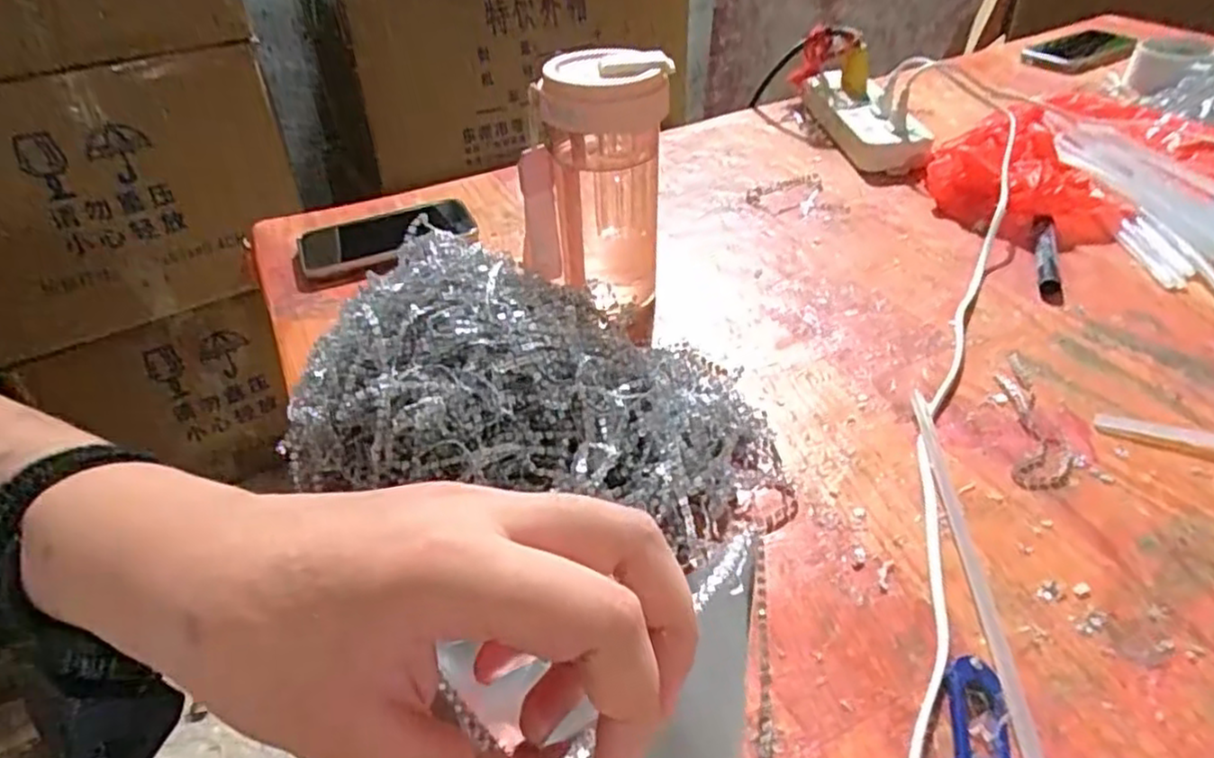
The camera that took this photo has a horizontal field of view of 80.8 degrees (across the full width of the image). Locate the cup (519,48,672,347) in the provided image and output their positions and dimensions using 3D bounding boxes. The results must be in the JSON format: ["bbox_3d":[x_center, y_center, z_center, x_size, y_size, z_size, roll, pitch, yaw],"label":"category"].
[{"bbox_3d":[-0.007,-0.122,0.495,0.089,0.180,0.076,17,44,25],"label":"cup"}]

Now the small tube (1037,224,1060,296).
[{"bbox_3d":[0.339,-0.093,0.547,0.014,0.011,0.088,12,41,19],"label":"small tube"}]

